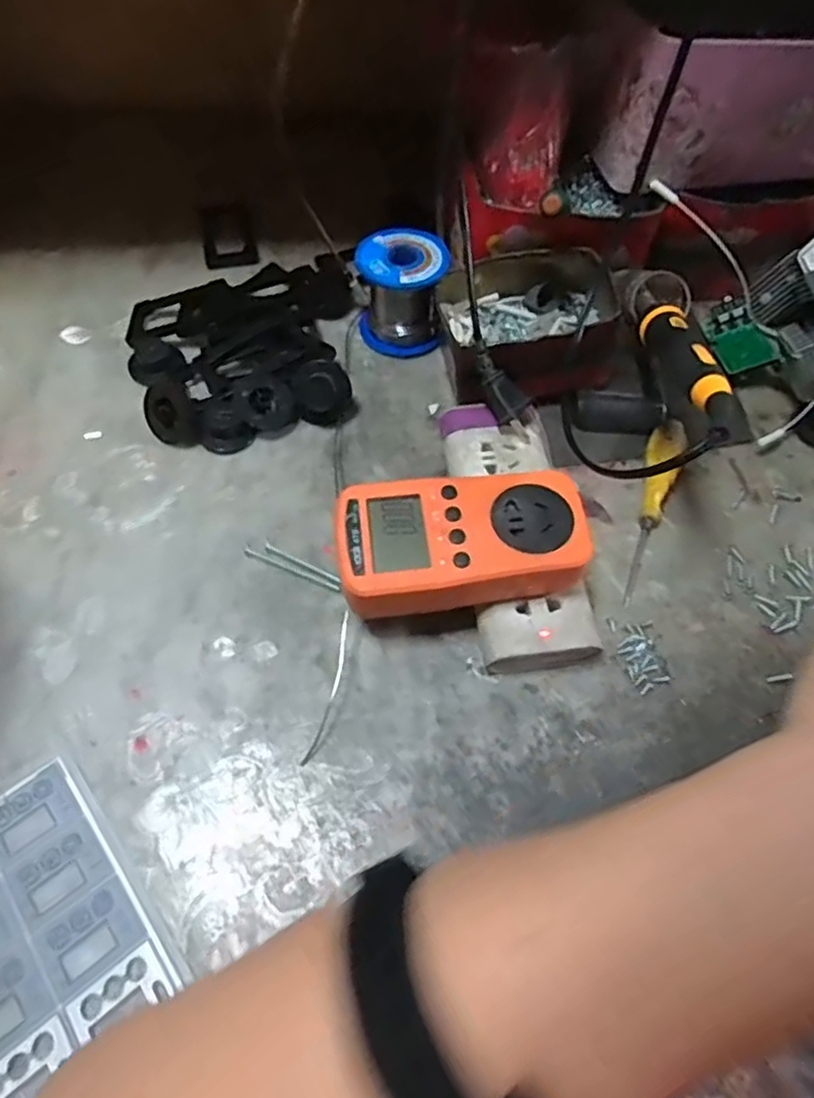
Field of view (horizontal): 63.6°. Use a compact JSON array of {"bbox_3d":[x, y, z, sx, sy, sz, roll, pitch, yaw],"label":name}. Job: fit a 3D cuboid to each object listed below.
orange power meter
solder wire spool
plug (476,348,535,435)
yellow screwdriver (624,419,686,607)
[{"bbox_3d":[0.028,-0.003,0.346,0.125,0.033,0.067,-3,60,-2],"label":"orange power meter"},{"bbox_3d":[-0.004,-0.183,0.471,0.060,0.065,0.060,0,60,-2],"label":"solder wire spool"},{"bbox_3d":[0.059,-0.097,0.405,0.021,0.016,0.055,-39,100,-21],"label":"plug"},{"bbox_3d":[0.155,-0.028,0.407,0.019,0.023,0.131,15,61,6],"label":"yellow screwdriver"}]

